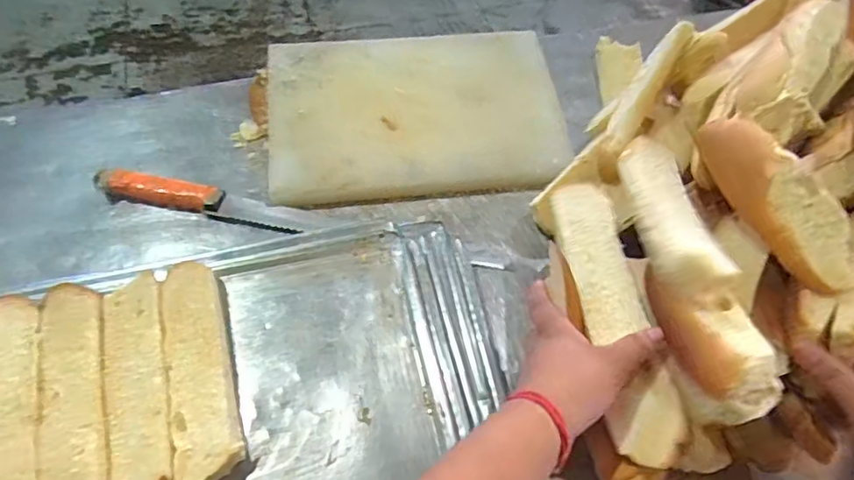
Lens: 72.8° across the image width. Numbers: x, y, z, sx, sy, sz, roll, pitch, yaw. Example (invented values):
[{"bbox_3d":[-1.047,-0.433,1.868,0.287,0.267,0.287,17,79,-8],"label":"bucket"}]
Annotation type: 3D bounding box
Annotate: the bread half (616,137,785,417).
[{"bbox_3d":[0.176,0.007,0.396,0.056,0.050,0.222,-1,51,-3],"label":"bread half"}]

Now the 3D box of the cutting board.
[{"bbox_3d":[-0.011,-0.138,0.602,0.293,0.025,0.217,-6,58,-6],"label":"cutting board"}]

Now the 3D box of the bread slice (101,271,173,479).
[{"bbox_3d":[-0.203,0.099,0.407,0.041,0.020,0.155,-14,59,-11],"label":"bread slice"}]

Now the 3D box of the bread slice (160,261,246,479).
[{"bbox_3d":[-0.161,0.091,0.412,0.042,0.021,0.160,-13,59,-10],"label":"bread slice"}]

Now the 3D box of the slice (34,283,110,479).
[{"bbox_3d":[-0.241,0.105,0.397,0.040,0.030,0.156,-13,59,-10],"label":"slice"}]

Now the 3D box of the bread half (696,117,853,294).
[{"bbox_3d":[0.241,-0.031,0.399,0.042,0.034,0.139,-22,61,-15],"label":"bread half"}]

